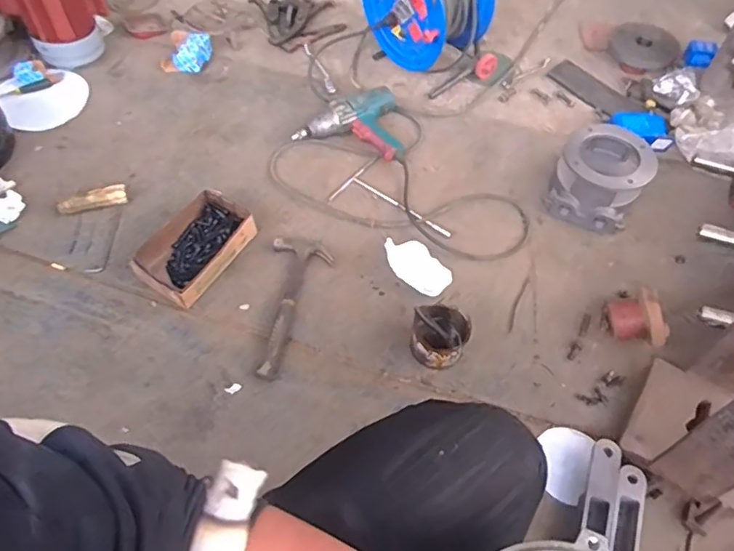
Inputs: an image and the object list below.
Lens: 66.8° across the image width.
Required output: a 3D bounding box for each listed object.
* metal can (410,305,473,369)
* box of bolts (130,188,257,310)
[{"bbox_3d":[0.135,0.118,1.028,0.099,0.074,0.097,0,57,0],"label":"metal can"},{"bbox_3d":[-0.351,-0.063,1.137,0.152,0.083,0.252,27,61,17],"label":"box of bolts"}]

